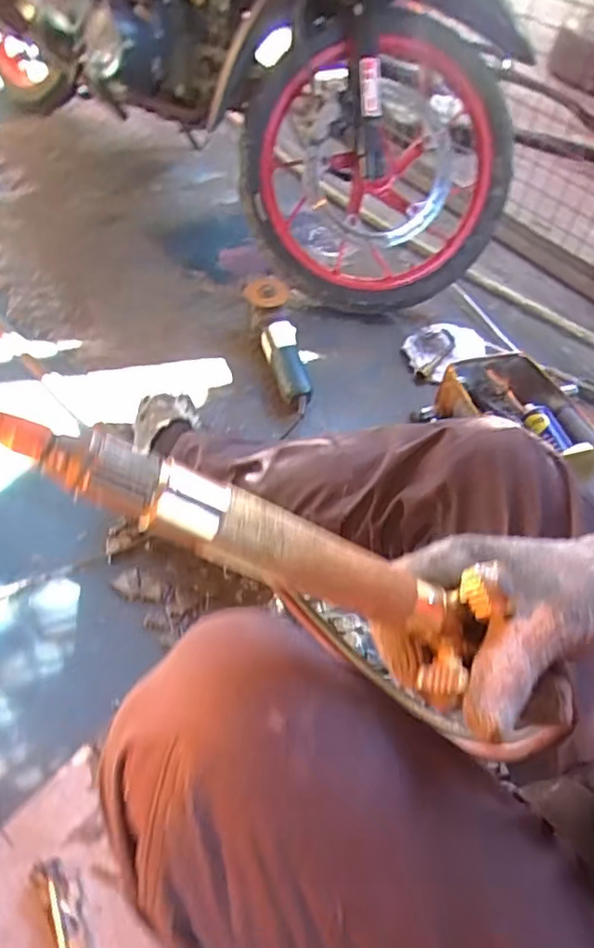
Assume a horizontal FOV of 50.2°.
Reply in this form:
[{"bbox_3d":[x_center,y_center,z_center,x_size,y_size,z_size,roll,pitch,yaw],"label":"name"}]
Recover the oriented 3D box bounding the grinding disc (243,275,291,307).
[{"bbox_3d":[-0.058,-0.349,1.209,0.084,0.018,0.086,3,48,-4],"label":"grinding disc"}]

